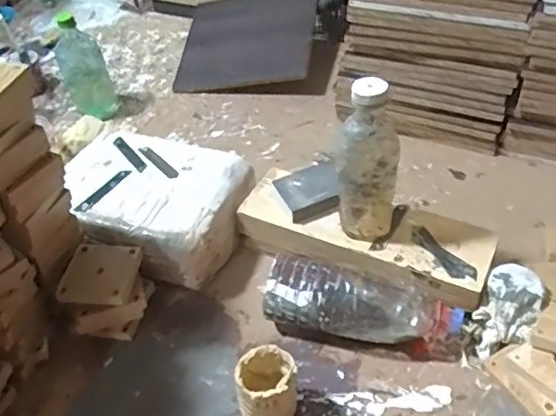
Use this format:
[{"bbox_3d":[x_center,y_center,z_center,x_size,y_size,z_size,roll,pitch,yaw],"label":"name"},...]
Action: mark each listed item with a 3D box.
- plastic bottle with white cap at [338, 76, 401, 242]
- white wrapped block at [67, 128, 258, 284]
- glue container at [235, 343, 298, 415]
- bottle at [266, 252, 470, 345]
[{"bbox_3d":[0.107,-0.049,0.687,0.069,0.212,0.054,23,48,26],"label":"plastic bottle with white cap"},{"bbox_3d":[-0.185,-0.005,0.837,0.260,0.092,0.212,11,44,16],"label":"white wrapped block"},{"bbox_3d":[-0.012,0.201,0.629,0.065,0.076,0.066,-2,42,2],"label":"glue container"},{"bbox_3d":[0.104,0.122,0.703,0.235,0.077,0.078,7,43,11],"label":"bottle"}]

